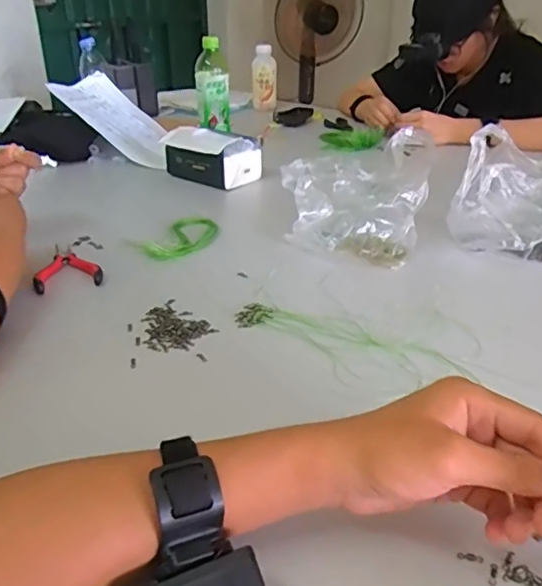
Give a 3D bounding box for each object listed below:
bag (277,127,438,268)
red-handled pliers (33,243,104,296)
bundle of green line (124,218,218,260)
[{"bbox_3d":[0.103,-0.121,0.732,0.179,0.120,0.142,12,31,20],"label":"bag"},{"bbox_3d":[-0.237,-0.038,0.701,0.072,0.015,0.121,-4,30,-6],"label":"red-handled pliers"},{"bbox_3d":[-0.115,-0.077,0.767,0.081,0.009,0.132,26,38,38],"label":"bundle of green line"}]

